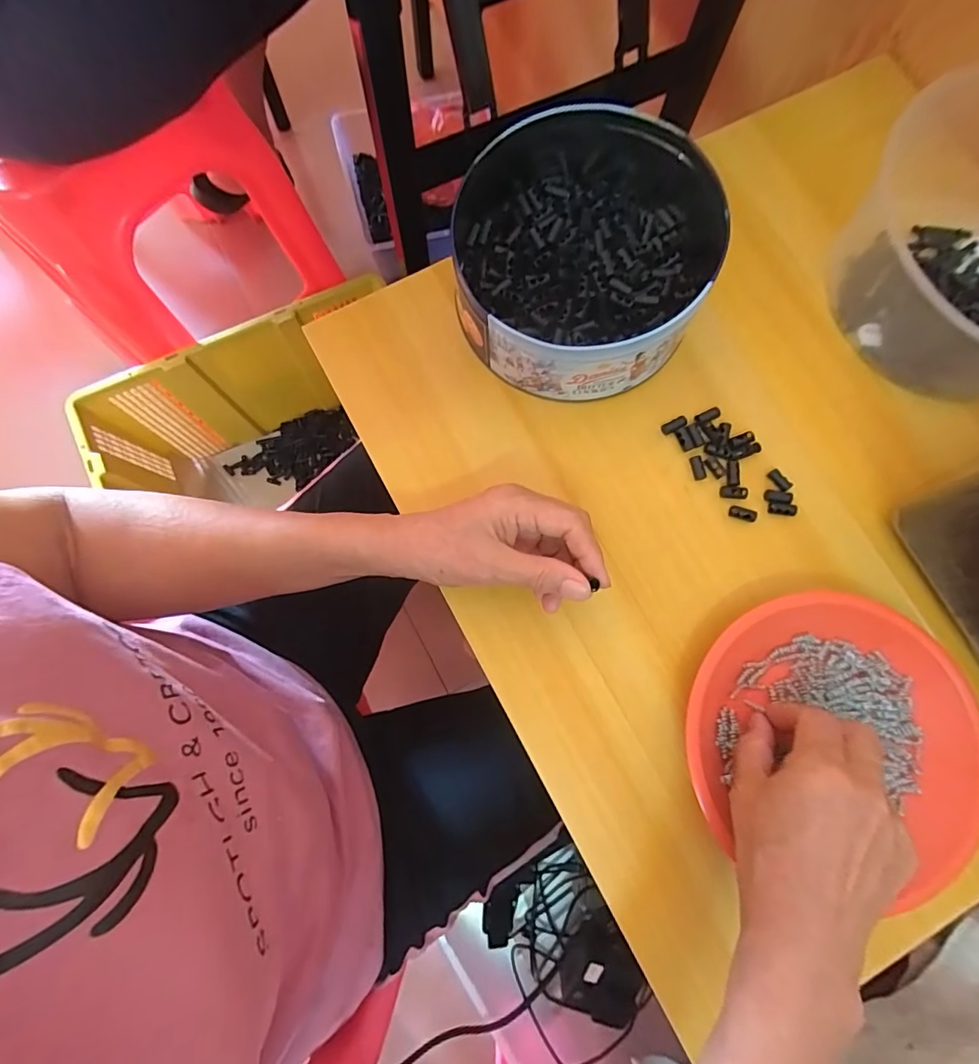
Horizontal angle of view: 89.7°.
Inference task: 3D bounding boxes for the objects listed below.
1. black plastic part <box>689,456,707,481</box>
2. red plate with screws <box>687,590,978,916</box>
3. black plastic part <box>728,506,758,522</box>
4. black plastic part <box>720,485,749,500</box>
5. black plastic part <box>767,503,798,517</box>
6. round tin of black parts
[{"bbox_3d":[0.160,-0.049,0.376,0.009,0.004,0.019,-14,80,-4],"label":"black plastic part"},{"bbox_3d":[0.231,0.131,0.328,0.174,0.034,0.172,0,79,-1],"label":"red plate with screws"},{"bbox_3d":[0.192,-0.014,0.374,0.020,0.005,0.008,16,79,16],"label":"black plastic part"},{"bbox_3d":[0.187,-0.029,0.375,0.020,0.004,0.009,5,79,0],"label":"black plastic part"},{"bbox_3d":[0.222,-0.017,0.373,0.020,0.004,0.009,6,79,0],"label":"black plastic part"},{"bbox_3d":[0.071,-0.216,0.376,0.185,0.076,0.219,19,79,3],"label":"round tin of black parts"}]

